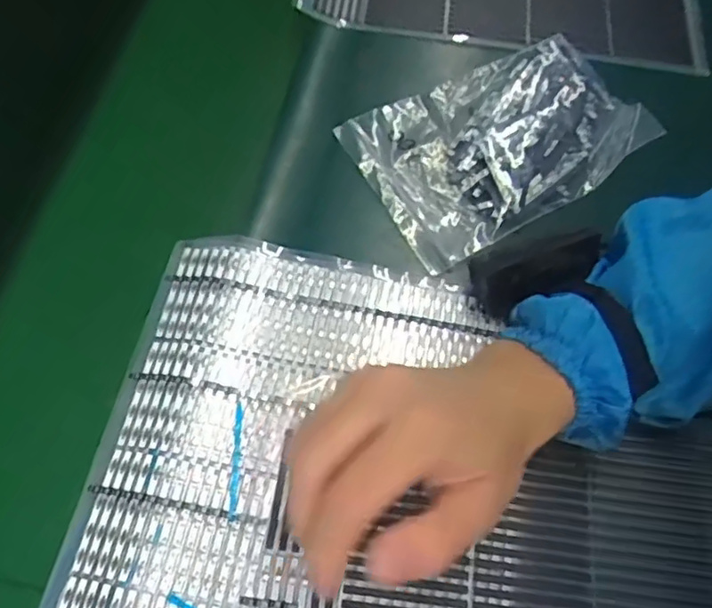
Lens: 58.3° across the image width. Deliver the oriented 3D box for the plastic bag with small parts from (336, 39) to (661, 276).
[{"bbox_3d":[0.098,-0.113,0.429,0.188,0.017,0.124,-27,66,-13],"label":"plastic bag with small parts"}]

